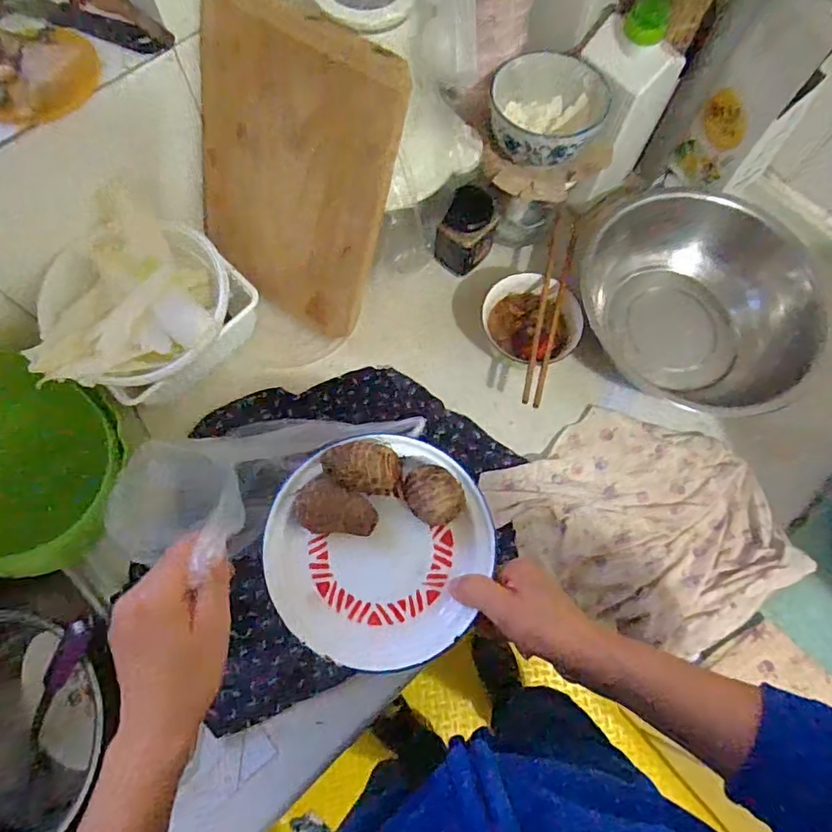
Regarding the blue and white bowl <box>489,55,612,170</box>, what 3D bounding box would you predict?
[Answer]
[{"bbox_3d":[0.134,-0.309,0.560,0.110,0.057,0.120,0,71,-1],"label":"blue and white bowl"}]

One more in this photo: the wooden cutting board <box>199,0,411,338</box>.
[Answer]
[{"bbox_3d":[-0.124,-0.220,0.523,0.197,0.273,0.026,29,47,6],"label":"wooden cutting board"}]

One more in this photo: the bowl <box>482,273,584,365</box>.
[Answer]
[{"bbox_3d":[0.127,-0.102,0.617,0.107,0.061,0.095,27,73,8],"label":"bowl"}]

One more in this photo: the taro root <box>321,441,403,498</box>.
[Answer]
[{"bbox_3d":[-0.039,0.039,0.405,0.055,0.040,0.037,0,71,-1],"label":"taro root"}]

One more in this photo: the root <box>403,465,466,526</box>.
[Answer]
[{"bbox_3d":[0.013,0.058,0.401,0.040,0.040,0.045,-21,73,-8],"label":"root"}]

